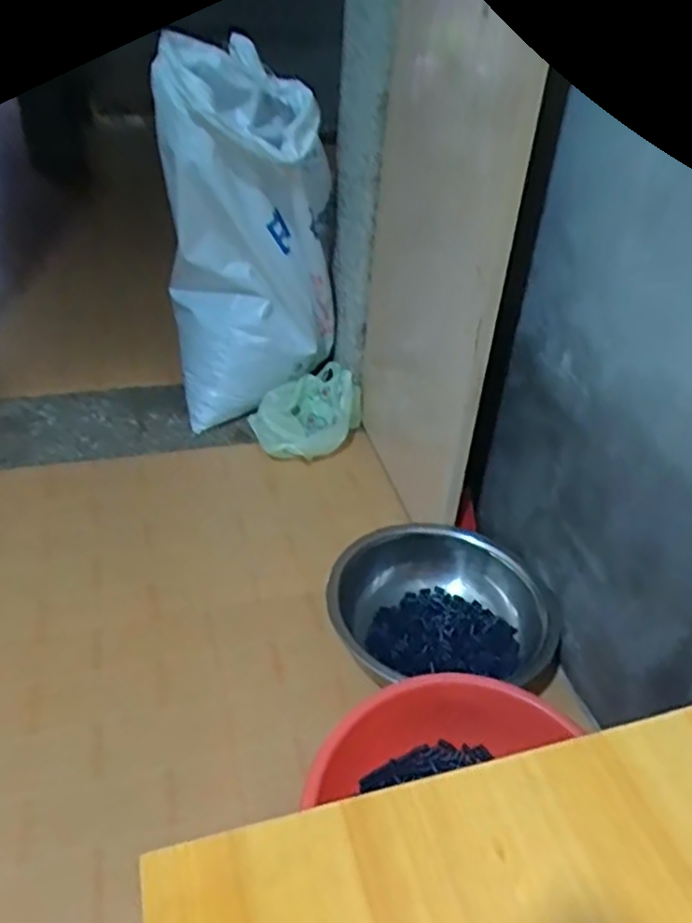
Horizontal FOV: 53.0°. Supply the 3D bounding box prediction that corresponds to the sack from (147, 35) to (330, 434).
[{"bbox_3d":[-0.188,-0.420,1.417,0.337,0.693,0.297,-1,36,-8],"label":"sack"}]

